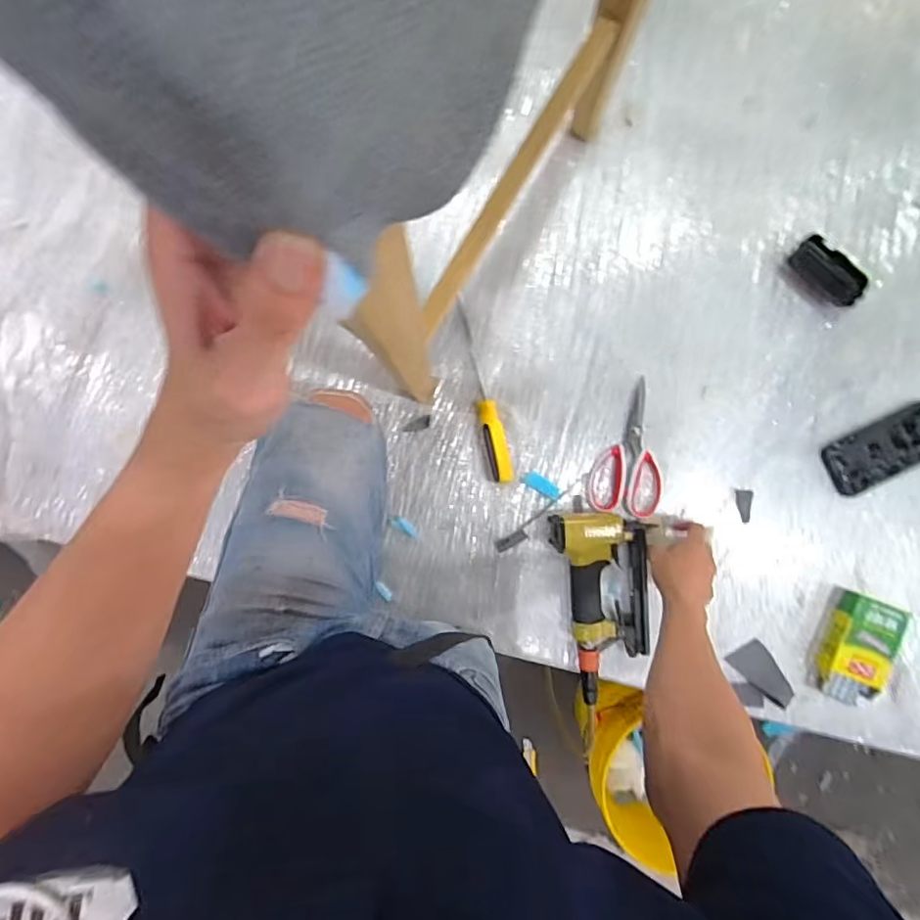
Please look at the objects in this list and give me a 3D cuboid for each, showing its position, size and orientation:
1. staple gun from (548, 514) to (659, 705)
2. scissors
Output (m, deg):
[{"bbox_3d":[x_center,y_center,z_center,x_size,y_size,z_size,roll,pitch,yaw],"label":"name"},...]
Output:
[{"bbox_3d":[0.194,0.200,0.763,0.124,0.040,0.249,-2,91,-2],"label":"staple gun"},{"bbox_3d":[0.240,-0.017,0.778,0.102,0.009,0.187,5,91,-2],"label":"scissors"}]

